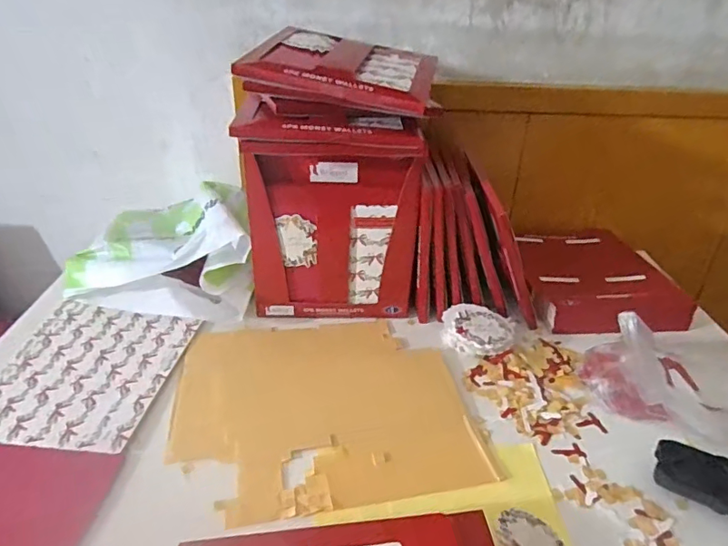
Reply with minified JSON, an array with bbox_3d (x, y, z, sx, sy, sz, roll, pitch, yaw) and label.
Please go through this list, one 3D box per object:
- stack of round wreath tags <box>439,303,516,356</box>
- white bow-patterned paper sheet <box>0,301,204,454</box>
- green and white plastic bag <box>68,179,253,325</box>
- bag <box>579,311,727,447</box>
[{"bbox_3d":[0.141,0.074,0.639,0.068,0.034,0.086,-19,38,-30],"label":"stack of round wreath tags"},{"bbox_3d":[-0.313,0.105,0.582,0.193,0.005,0.217,5,32,4],"label":"white bow-patterned paper sheet"},{"bbox_3d":[-0.268,-0.041,0.711,0.220,0.104,0.253,-4,33,-10],"label":"green and white plastic bag"},{"bbox_3d":[0.355,0.092,0.538,0.202,0.127,0.121,11,33,13],"label":"bag"}]

